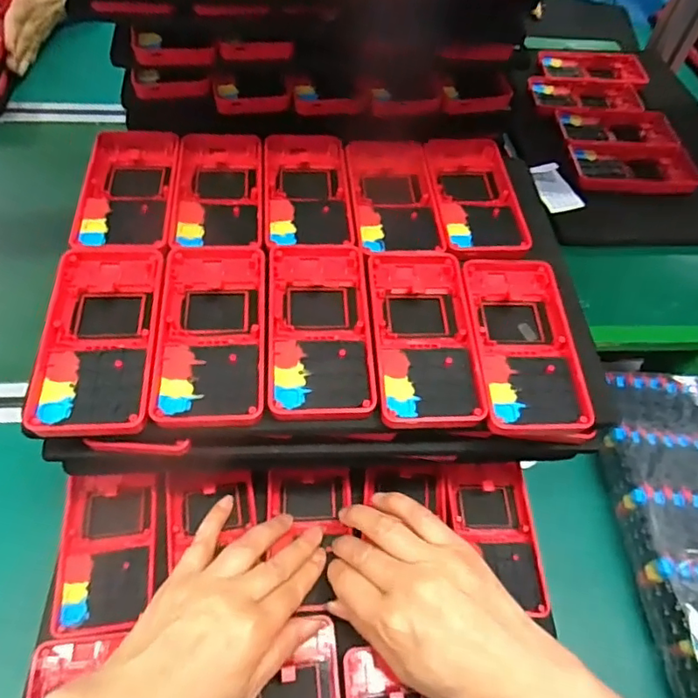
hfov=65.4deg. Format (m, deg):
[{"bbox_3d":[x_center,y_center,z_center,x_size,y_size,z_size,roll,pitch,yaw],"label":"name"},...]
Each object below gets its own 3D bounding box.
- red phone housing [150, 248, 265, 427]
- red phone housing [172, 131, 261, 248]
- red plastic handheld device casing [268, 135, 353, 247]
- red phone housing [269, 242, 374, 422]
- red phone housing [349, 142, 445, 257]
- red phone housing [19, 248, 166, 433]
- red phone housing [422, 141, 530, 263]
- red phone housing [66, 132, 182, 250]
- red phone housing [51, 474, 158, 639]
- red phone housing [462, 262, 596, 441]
[{"bbox_3d":[-0.083,-0.014,0.336,0.062,0.021,0.128,-1,55,-6],"label":"red phone housing"},{"bbox_3d":[-0.094,-0.117,0.400,0.060,0.016,0.131,-2,55,-6],"label":"red phone housing"},{"bbox_3d":[-0.031,-0.118,0.407,0.059,0.015,0.123,-2,55,-6],"label":"red plastic handheld device casing"},{"bbox_3d":[-0.018,-0.016,0.341,0.062,0.017,0.125,-1,54,-4],"label":"red phone housing"},{"bbox_3d":[0.033,-0.120,0.416,0.059,0.013,0.144,-1,55,-6],"label":"red phone housing"},{"bbox_3d":[-0.147,-0.011,0.325,0.063,0.017,0.130,-2,55,-6],"label":"red phone housing"},{"bbox_3d":[0.096,-0.114,0.413,0.064,0.015,0.127,0,55,-5],"label":"red phone housing"},{"bbox_3d":[-0.156,-0.115,0.390,0.062,0.013,0.133,-2,55,-6],"label":"red phone housing"},{"bbox_3d":[-0.164,0.133,0.372,0.062,0.009,0.107,-4,56,-8],"label":"red phone housing"},{"bbox_3d":[0.110,-0.007,0.348,0.064,0.018,0.123,1,55,-4],"label":"red phone housing"}]

